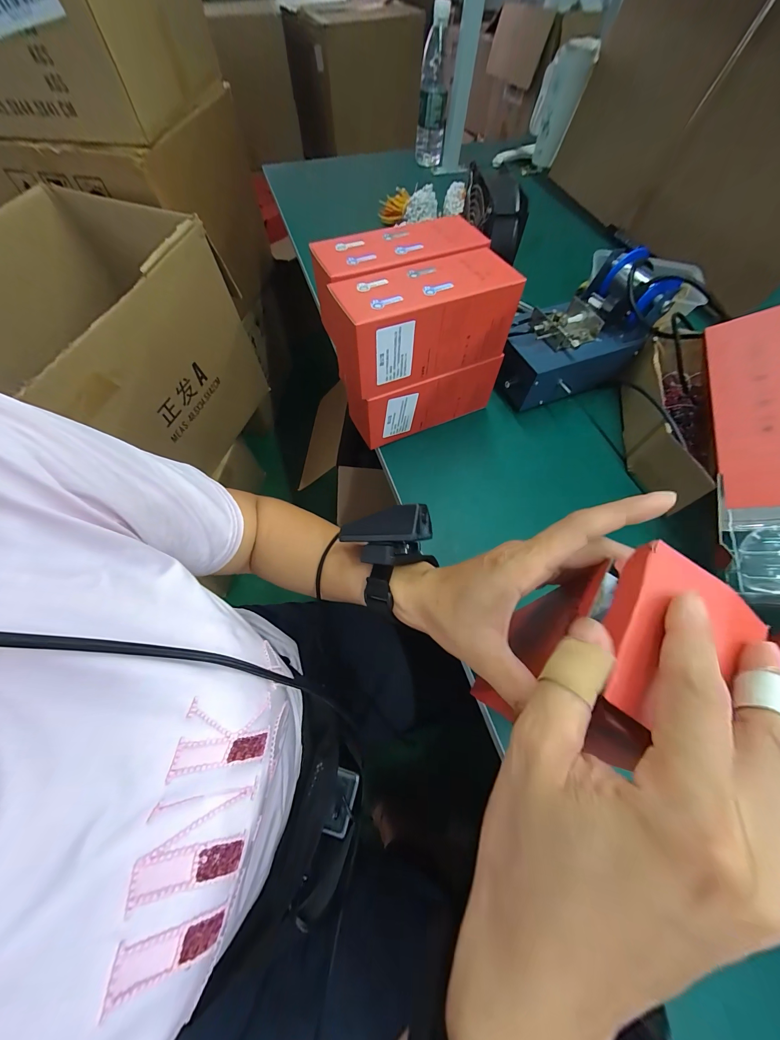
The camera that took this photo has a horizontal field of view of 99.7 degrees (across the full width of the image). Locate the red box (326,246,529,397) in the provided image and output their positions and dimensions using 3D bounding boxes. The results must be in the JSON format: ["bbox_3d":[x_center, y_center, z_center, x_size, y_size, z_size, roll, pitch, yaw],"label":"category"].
[{"bbox_3d":[0.033,-0.217,0.357,0.201,0.088,0.075,-22,66,-11],"label":"red box"}]

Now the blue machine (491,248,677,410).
[{"bbox_3d":[0.242,-0.250,0.448,0.181,0.137,0.108,-22,66,-11],"label":"blue machine"}]

